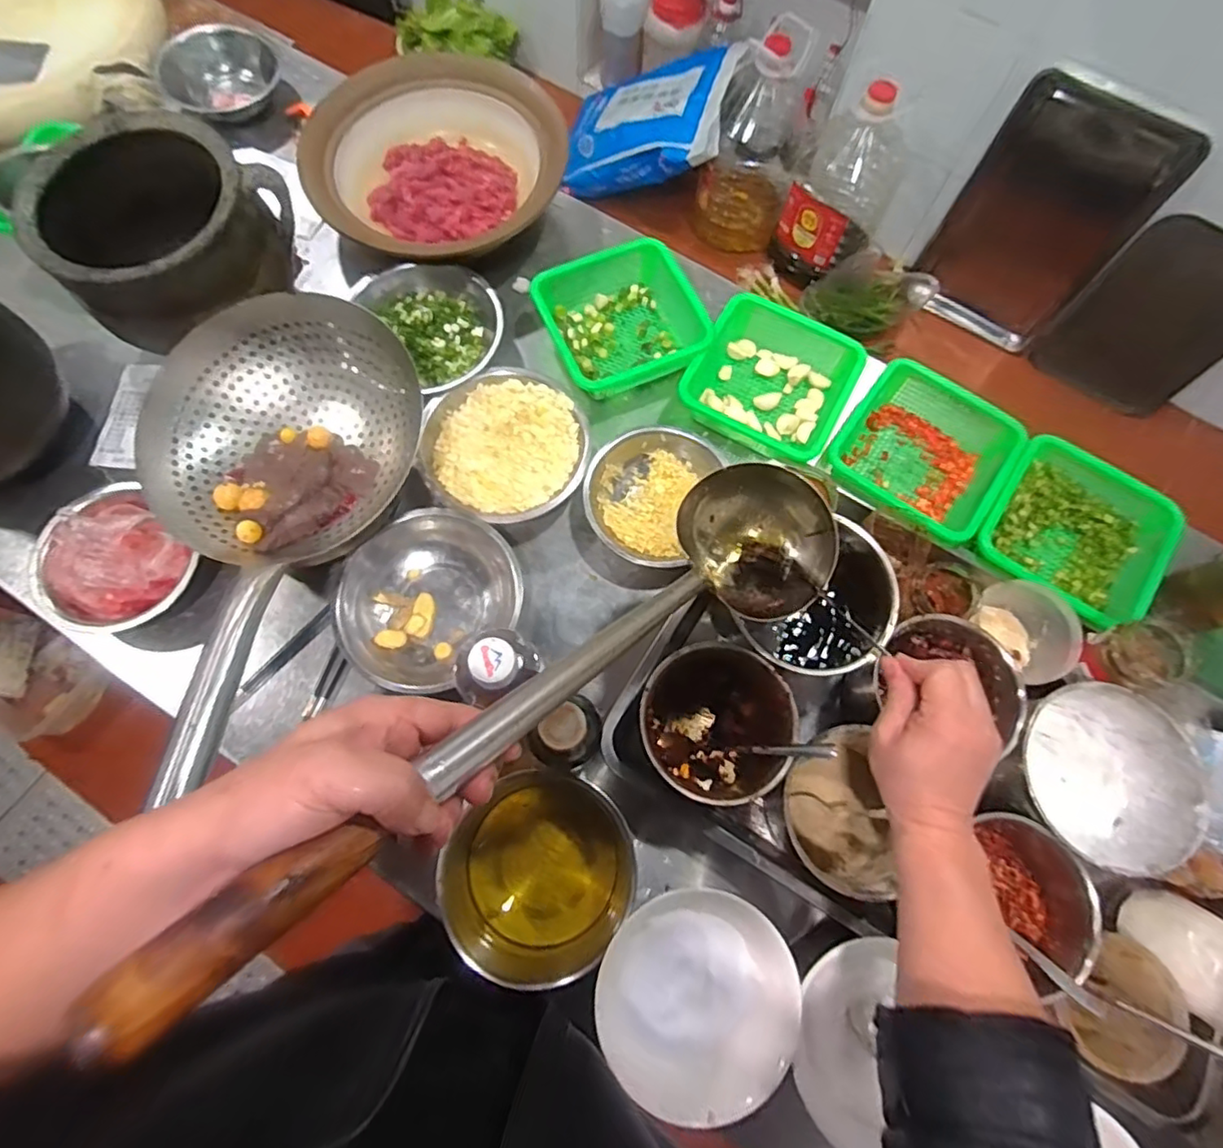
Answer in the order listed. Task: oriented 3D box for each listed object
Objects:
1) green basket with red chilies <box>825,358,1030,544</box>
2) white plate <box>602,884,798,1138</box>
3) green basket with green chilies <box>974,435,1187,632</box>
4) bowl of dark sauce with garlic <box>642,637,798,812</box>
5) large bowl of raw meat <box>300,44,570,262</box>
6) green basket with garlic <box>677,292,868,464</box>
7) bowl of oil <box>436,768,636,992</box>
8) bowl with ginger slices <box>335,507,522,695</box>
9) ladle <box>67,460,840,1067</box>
[{"bbox_3d":[0.343,-0.128,0.693,0.175,0.066,0.200,36,74,9],"label":"green basket with red chilies"},{"bbox_3d":[0.066,0.322,0.468,0.143,0.023,0.149,1,72,-2],"label":"white plate"},{"bbox_3d":[0.494,-0.039,0.670,0.176,0.062,0.188,33,73,8],"label":"green basket with green chilies"},{"bbox_3d":[0.091,0.147,0.591,0.132,0.121,0.131,1,72,-2],"label":"bowl of dark sauce with garlic"},{"bbox_3d":[-0.208,-0.528,0.776,0.295,0.086,0.262,16,72,3],"label":"large bowl of raw meat"},{"bbox_3d":[0.188,-0.226,0.722,0.172,0.064,0.183,29,73,7],"label":"green basket with garlic"},{"bbox_3d":[-0.068,0.255,0.520,0.167,0.097,0.148,-40,77,-14],"label":"bowl of oil"},{"bbox_3d":[-0.190,0.024,0.631,0.179,0.058,0.159,-39,77,-14],"label":"bowl with ginger slices"},{"bbox_3d":[-0.010,0.051,0.365,0.120,0.088,0.494,47,46,12],"label":"ladle"}]

